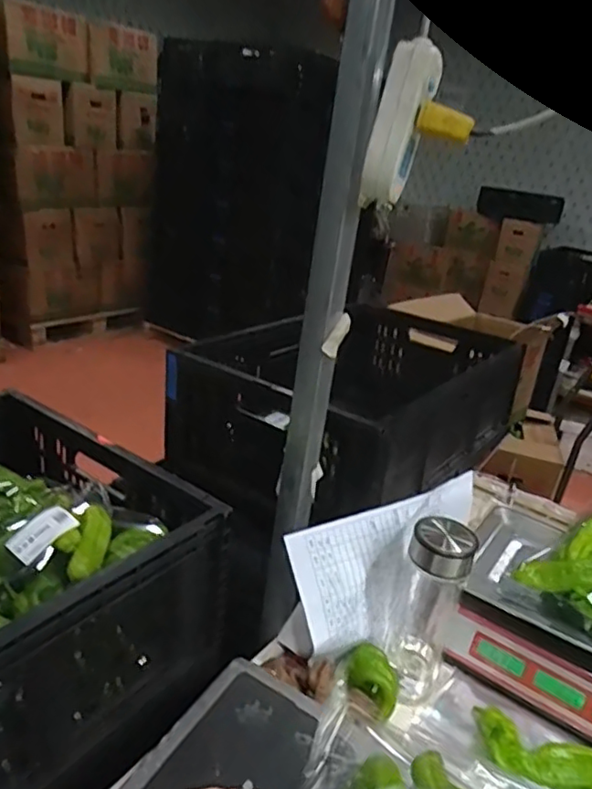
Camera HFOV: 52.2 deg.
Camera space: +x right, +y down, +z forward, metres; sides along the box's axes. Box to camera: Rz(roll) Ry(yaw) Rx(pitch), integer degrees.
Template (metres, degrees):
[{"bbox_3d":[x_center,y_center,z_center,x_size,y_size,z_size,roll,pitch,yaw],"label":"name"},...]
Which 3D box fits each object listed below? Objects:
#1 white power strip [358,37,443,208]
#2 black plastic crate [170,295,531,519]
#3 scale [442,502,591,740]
[{"bbox_3d":[0.089,-0.228,0.516,0.049,0.124,0.042,10,23,7],"label":"white power strip"},{"bbox_3d":[0.128,0.018,1.223,0.483,0.268,0.717,25,29,36],"label":"black plastic crate"},{"bbox_3d":[0.382,0.306,0.806,0.339,0.116,0.265,23,27,32],"label":"scale"}]

